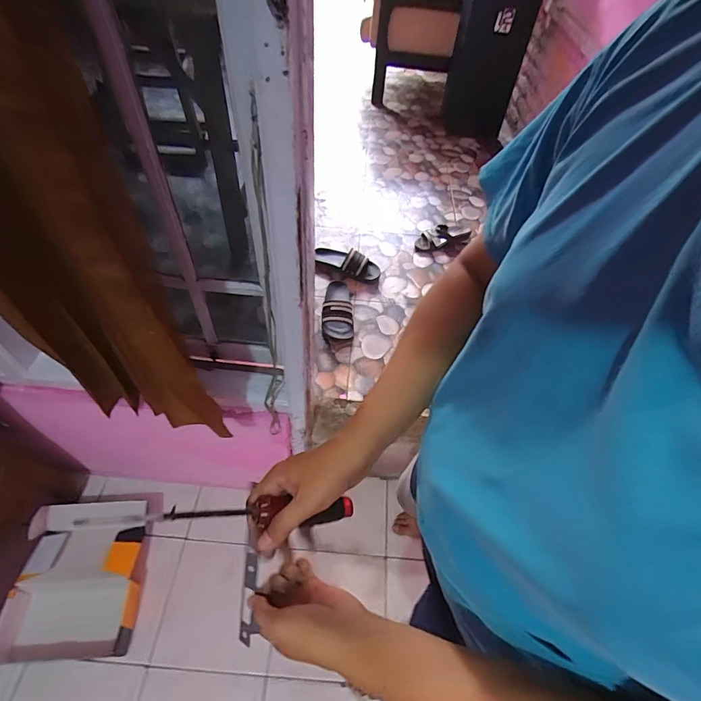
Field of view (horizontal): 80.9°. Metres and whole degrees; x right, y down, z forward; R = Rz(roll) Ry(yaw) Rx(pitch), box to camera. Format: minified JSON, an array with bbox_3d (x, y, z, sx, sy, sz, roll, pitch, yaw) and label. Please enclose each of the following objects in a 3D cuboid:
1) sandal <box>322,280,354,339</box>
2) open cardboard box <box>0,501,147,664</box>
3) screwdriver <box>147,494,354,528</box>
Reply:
[{"bbox_3d":[-0.044,-0.148,1.369,0.098,0.054,0.271,0,51,-3],"label":"sandal"},{"bbox_3d":[-0.751,0.630,1.146,0.323,0.084,0.376,-1,52,-5],"label":"open cardboard box"},{"bbox_3d":[-0.090,0.154,0.397,0.184,0.025,0.034,2,51,-8],"label":"screwdriver"}]

